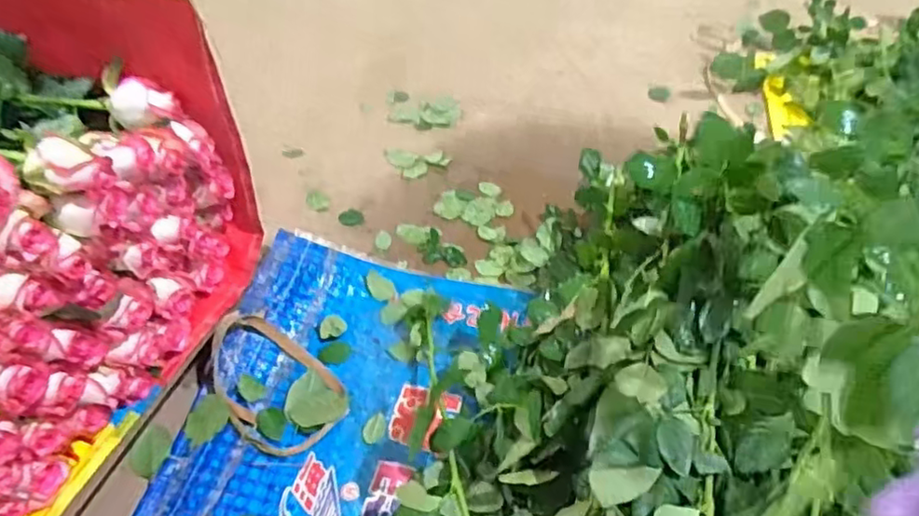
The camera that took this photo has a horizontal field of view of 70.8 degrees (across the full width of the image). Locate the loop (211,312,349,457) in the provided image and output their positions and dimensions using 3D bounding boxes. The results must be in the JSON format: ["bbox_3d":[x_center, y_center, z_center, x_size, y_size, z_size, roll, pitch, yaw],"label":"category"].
[{"bbox_3d":[-0.210,0.133,0.712,0.121,0.064,0.167,-35,54,-27],"label":"loop"}]

